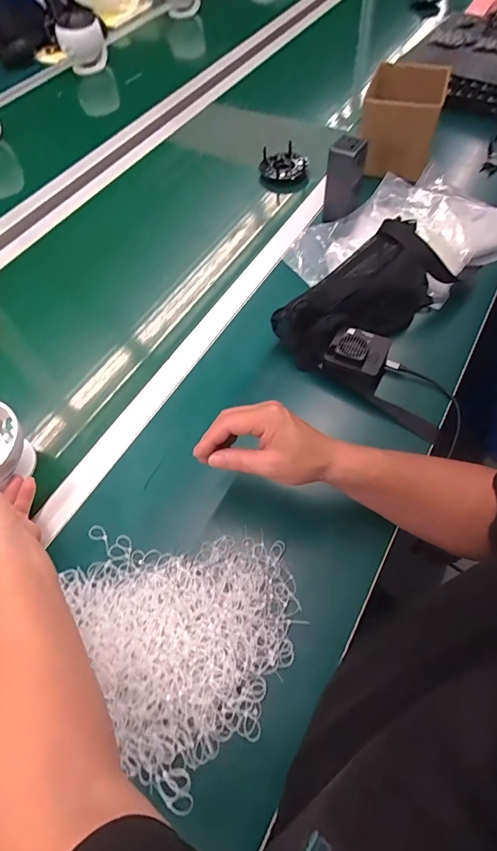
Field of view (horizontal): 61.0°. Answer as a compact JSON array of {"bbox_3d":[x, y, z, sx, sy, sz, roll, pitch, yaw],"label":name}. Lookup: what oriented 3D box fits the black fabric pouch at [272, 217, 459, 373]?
[{"bbox_3d":[0.169,-0.195,0.622,0.269,0.086,0.133,-37,64,-19],"label":"black fabric pouch"}]

